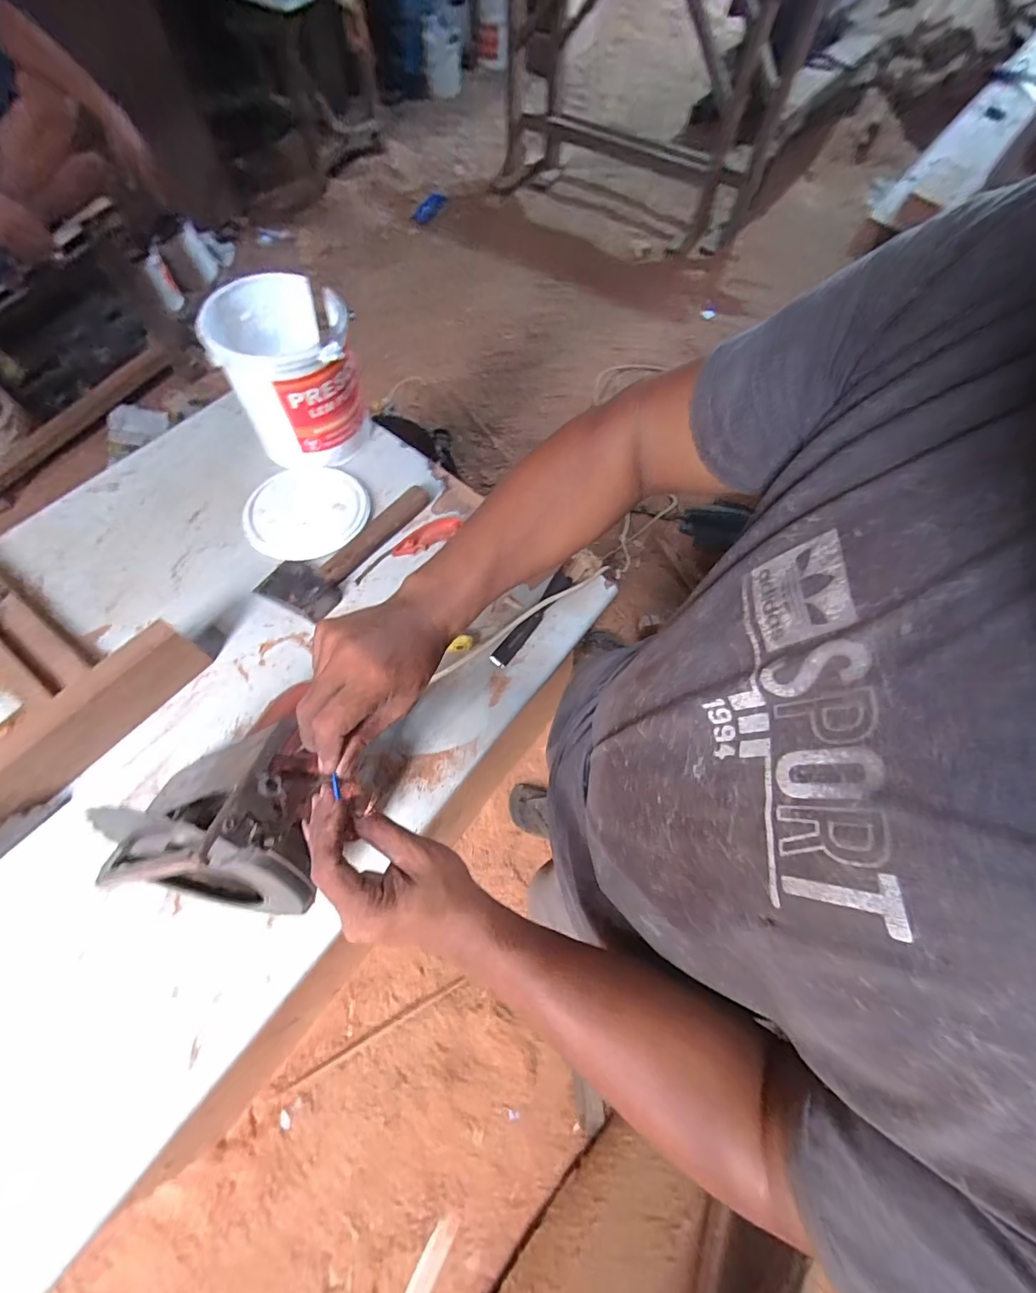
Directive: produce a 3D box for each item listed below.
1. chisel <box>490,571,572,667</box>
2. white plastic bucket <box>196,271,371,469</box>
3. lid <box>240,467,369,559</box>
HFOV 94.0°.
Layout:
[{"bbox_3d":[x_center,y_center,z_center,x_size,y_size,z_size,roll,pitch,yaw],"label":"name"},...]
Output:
[{"bbox_3d":[0.019,-0.039,0.682,0.023,0.018,0.161,37,84,12],"label":"chisel"},{"bbox_3d":[-0.336,-0.401,0.729,0.180,0.197,0.186,0,69,-1],"label":"white plastic bucket"},{"bbox_3d":[-0.317,-0.211,0.731,0.170,0.023,0.173,0,69,-1],"label":"lid"}]

